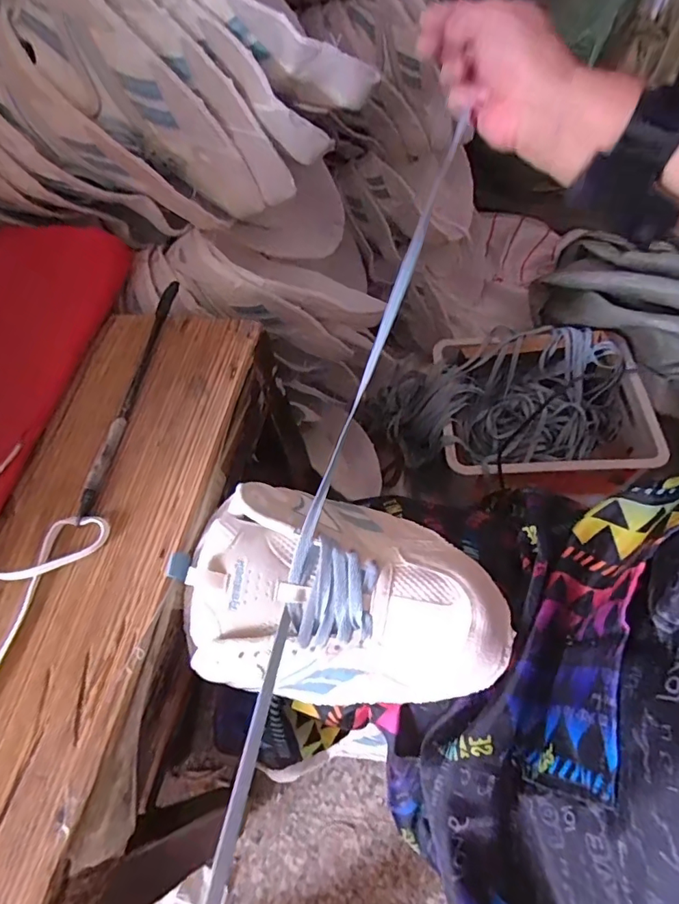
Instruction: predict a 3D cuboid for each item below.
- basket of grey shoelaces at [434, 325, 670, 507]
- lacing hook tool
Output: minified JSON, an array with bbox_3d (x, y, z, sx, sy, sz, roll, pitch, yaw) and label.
[{"bbox_3d":[0.299,-0.055,0.774,0.296,0.132,0.261,-4,61,1],"label":"basket of grey shoelaces"},{"bbox_3d":[-0.165,-0.051,0.398,0.011,0.011,0.225,5,61,6],"label":"lacing hook tool"}]

